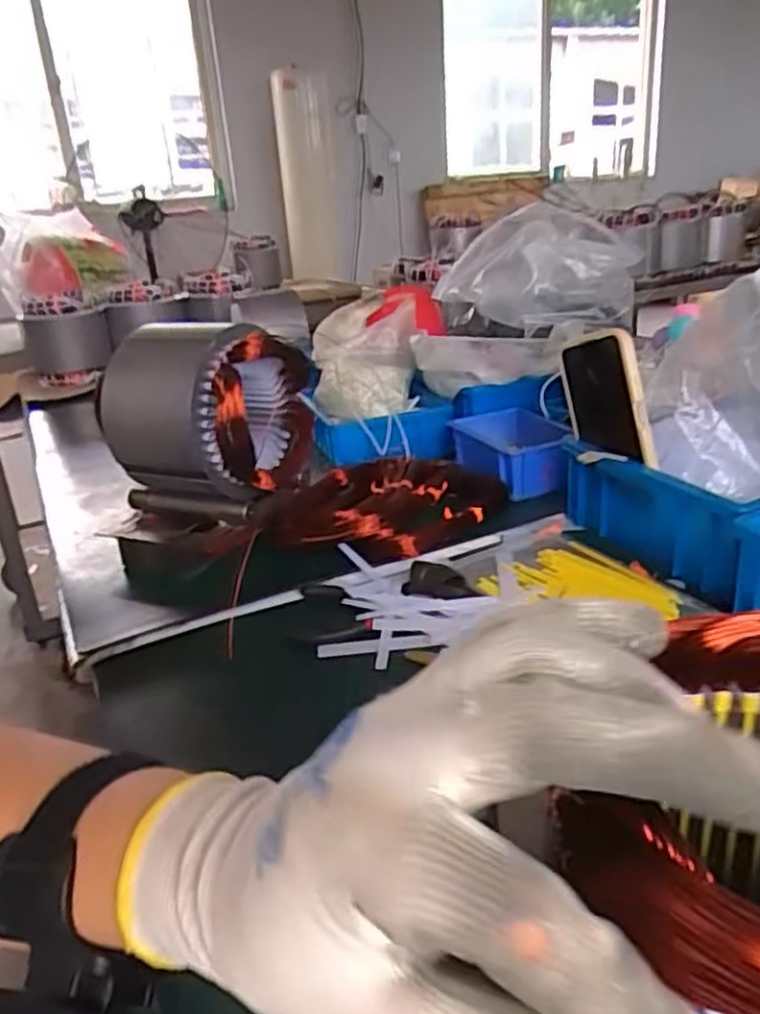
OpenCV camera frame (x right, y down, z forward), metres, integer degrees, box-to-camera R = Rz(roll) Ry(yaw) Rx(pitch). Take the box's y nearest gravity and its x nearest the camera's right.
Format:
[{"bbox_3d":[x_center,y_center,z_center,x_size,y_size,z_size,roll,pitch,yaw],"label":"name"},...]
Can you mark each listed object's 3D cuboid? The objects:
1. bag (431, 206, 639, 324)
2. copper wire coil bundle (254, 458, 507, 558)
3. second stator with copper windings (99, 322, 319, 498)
[{"bbox_3d":[0.190,-0.286,0.889,0.237,0.129,0.117,-2,23,5],"label":"bag"},{"bbox_3d":[0.000,-0.005,0.704,0.181,0.040,0.216,17,31,41],"label":"copper wire coil bundle"},{"bbox_3d":[-0.156,-0.093,0.682,0.145,0.138,0.131,6,25,23],"label":"second stator with copper windings"}]

